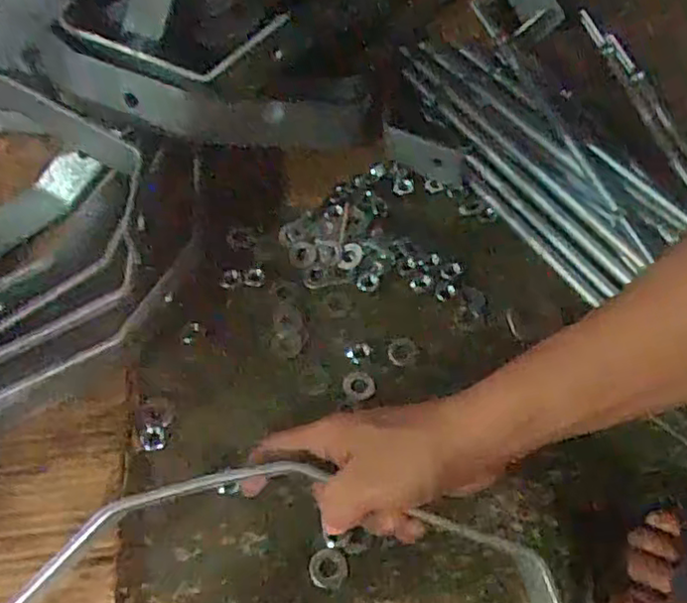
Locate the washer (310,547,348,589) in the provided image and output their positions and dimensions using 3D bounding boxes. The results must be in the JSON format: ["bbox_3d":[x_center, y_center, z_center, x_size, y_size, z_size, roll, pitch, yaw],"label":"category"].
[{"bbox_3d":[-0.010,0.184,0.461,0.026,0.005,0.025,1,57,-2],"label":"washer"}]

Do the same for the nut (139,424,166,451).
[{"bbox_3d":[-0.142,0.101,0.498,0.017,0.005,0.020,-6,57,-7],"label":"nut"}]

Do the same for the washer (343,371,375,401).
[{"bbox_3d":[0.013,0.068,0.541,0.026,0.004,0.024,-4,72,-1],"label":"washer"}]

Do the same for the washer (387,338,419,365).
[{"bbox_3d":[0.049,0.041,0.553,0.025,0.004,0.023,-1,72,4],"label":"washer"}]

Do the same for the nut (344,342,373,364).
[{"bbox_3d":[0.013,0.042,0.545,0.022,0.006,0.015,-20,59,-14],"label":"nut"}]

